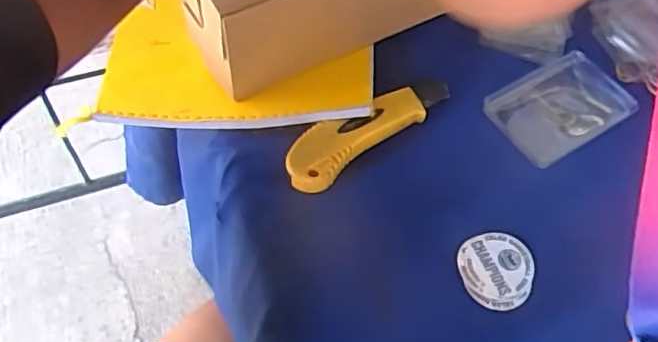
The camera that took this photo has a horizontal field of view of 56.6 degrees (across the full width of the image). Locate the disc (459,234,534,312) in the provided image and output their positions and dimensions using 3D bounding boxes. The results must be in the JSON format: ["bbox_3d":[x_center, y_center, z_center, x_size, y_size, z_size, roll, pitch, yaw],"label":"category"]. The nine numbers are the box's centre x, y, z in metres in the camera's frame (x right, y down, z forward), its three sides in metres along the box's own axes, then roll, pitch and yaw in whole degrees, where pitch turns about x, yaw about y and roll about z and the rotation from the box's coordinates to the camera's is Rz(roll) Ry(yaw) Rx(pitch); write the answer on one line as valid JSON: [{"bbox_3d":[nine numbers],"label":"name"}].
[{"bbox_3d":[0.110,0.065,0.400,0.049,0.004,0.052,0,56,-1],"label":"disc"}]

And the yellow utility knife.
[{"bbox_3d":[0.028,-0.035,0.447,0.150,0.020,0.040,-37,65,-23],"label":"yellow utility knife"}]

